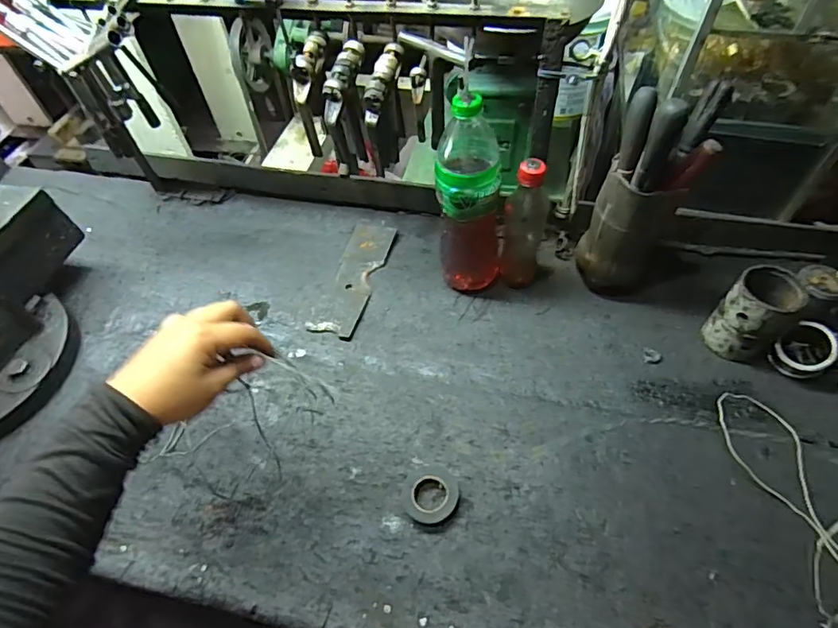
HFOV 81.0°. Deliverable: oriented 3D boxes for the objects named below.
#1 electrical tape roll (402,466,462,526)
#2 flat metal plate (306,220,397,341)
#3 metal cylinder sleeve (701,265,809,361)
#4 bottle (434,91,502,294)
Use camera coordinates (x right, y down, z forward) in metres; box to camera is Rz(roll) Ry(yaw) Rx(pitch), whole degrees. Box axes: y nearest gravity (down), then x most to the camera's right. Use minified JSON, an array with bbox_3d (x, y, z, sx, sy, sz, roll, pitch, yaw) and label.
[{"bbox_3d":[0.013,0.197,0.534,0.060,0.024,0.058,-2,55,3],"label":"electrical tape roll"},{"bbox_3d":[-0.093,-0.057,0.725,0.067,0.010,0.205,11,60,13],"label":"flat metal plate"},{"bbox_3d":[0.401,0.000,0.587,0.077,0.098,0.073,-39,61,-21],"label":"metal cylinder sleeve"},{"bbox_3d":[0.065,-0.137,0.612,0.078,0.276,0.081,2,55,6],"label":"bottle"}]

